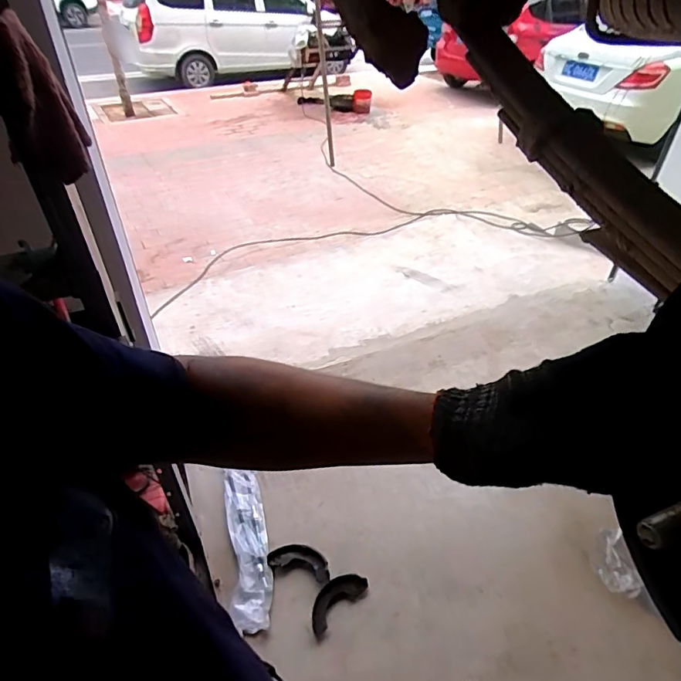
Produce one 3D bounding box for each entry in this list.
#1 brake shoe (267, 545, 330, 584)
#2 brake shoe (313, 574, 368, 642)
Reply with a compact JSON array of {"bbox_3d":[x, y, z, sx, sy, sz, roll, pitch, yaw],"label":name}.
[{"bbox_3d":[-0.126,0.701,1.511,0.203,0.034,0.087,12,41,14],"label":"brake shoe"},{"bbox_3d":[-0.016,0.771,1.419,0.208,0.043,0.093,-31,49,-32],"label":"brake shoe"}]

